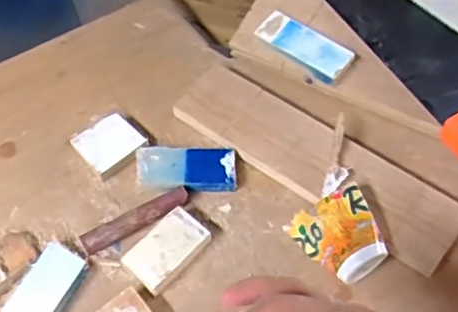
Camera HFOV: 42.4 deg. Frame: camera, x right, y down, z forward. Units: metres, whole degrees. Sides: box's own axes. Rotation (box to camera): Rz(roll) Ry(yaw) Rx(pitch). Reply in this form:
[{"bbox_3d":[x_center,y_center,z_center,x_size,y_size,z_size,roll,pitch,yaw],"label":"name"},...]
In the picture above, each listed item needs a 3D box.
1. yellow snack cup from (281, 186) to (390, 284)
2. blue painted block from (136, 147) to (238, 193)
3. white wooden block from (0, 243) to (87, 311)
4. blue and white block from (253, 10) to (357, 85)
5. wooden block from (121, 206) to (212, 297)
[{"bbox_3d":[0.090,0.067,0.492,0.064,0.042,0.076,-23,60,-13],"label":"yellow snack cup"},{"bbox_3d":[-0.038,0.014,0.543,0.090,0.017,0.044,-1,57,0],"label":"blue painted block"},{"bbox_3d":[-0.151,0.115,0.475,0.039,0.015,0.084,21,60,14],"label":"white wooden block"},{"bbox_3d":[0.073,-0.109,0.579,0.094,0.014,0.040,31,63,21],"label":"blue and white block"},{"bbox_3d":[-0.052,0.079,0.499,0.041,0.018,0.068,38,66,22],"label":"wooden block"}]

